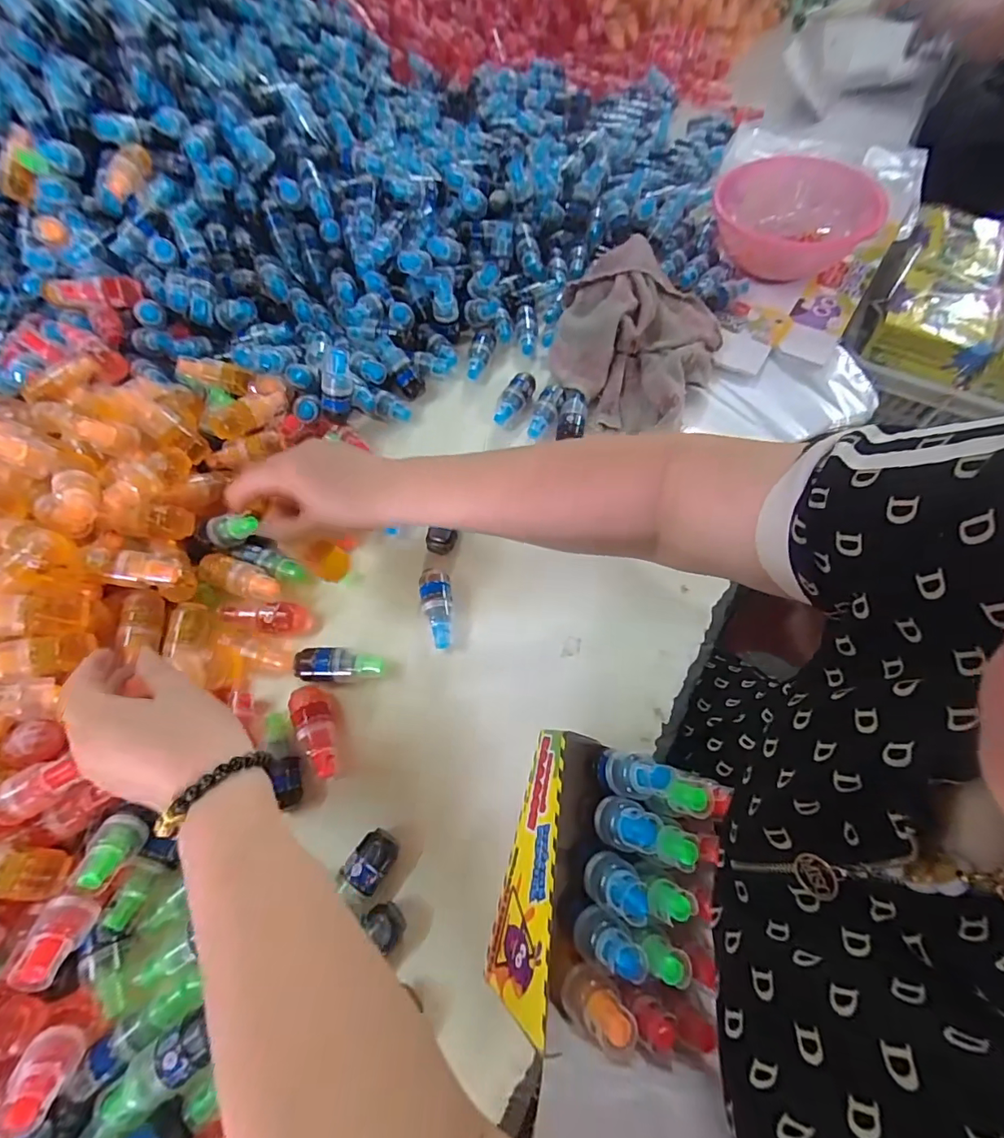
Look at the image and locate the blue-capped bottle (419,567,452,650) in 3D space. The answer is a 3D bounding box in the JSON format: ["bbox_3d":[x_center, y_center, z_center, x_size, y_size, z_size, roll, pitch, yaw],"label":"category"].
[{"bbox_3d":[-0.059,0.036,0.460,0.028,0.028,0.075,-12,62,-4],"label":"blue-capped bottle"}]

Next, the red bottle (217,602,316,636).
[{"bbox_3d":[-0.223,0.047,0.461,0.083,0.022,0.030,-2,62,1],"label":"red bottle"}]

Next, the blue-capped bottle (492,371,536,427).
[{"bbox_3d":[0.016,-0.202,0.586,0.026,0.025,0.067,24,66,14],"label":"blue-capped bottle"}]

